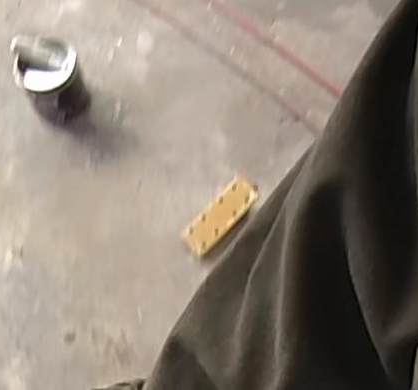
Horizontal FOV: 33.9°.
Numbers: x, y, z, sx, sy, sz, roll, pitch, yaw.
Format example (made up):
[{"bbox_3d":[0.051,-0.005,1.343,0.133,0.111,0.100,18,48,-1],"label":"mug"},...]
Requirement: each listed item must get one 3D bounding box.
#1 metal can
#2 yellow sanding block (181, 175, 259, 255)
[{"bbox_3d":[-0.385,-0.286,1.672,0.144,0.184,0.148,-2,65,4],"label":"metal can"},{"bbox_3d":[0.023,0.047,1.562,0.202,0.053,0.079,-45,71,13],"label":"yellow sanding block"}]

